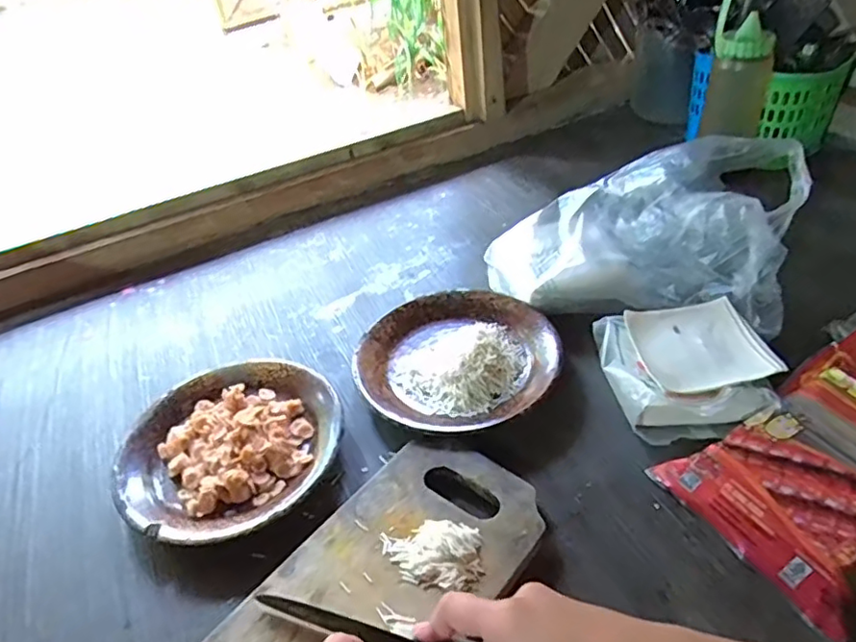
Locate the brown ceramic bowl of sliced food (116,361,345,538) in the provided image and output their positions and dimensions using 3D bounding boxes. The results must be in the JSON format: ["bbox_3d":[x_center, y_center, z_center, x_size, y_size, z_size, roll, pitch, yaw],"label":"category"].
[{"bbox_3d":[-0.167,0.107,0.510,0.183,0.029,0.174,-4,39,3],"label":"brown ceramic bowl of sliced food"}]

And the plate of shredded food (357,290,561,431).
[{"bbox_3d":[0.027,0.034,0.563,0.177,0.035,0.175,-4,39,3],"label":"plate of shredded food"}]

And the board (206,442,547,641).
[{"bbox_3d":[-0.028,0.176,0.412,0.126,0.024,0.233,27,50,35],"label":"board"}]

